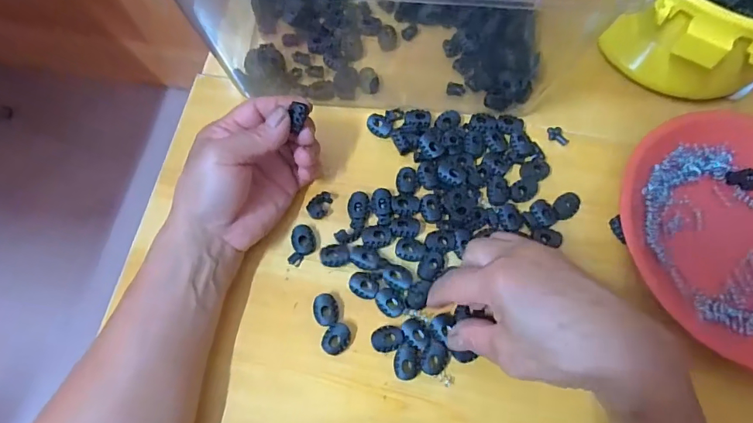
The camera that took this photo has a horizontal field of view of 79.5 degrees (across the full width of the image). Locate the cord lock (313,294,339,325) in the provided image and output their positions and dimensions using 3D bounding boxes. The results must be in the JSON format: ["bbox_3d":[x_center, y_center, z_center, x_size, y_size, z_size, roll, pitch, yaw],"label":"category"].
[{"bbox_3d":[-0.035,0.070,0.320,0.017,0.008,0.022,-6,71,-4],"label":"cord lock"}]

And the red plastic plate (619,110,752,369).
[{"bbox_3d":[0.283,0.014,0.341,0.190,0.023,0.193,1,71,-2],"label":"red plastic plate"}]

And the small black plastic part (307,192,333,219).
[{"bbox_3d":[-0.043,-0.005,0.347,0.022,0.008,0.015,-43,77,-15],"label":"small black plastic part"}]

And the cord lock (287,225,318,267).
[{"bbox_3d":[-0.054,0.025,0.336,0.018,0.007,0.030,8,71,1],"label":"cord lock"}]

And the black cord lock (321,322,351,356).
[{"bbox_3d":[-0.028,0.088,0.313,0.018,0.008,0.022,17,71,4],"label":"black cord lock"}]

